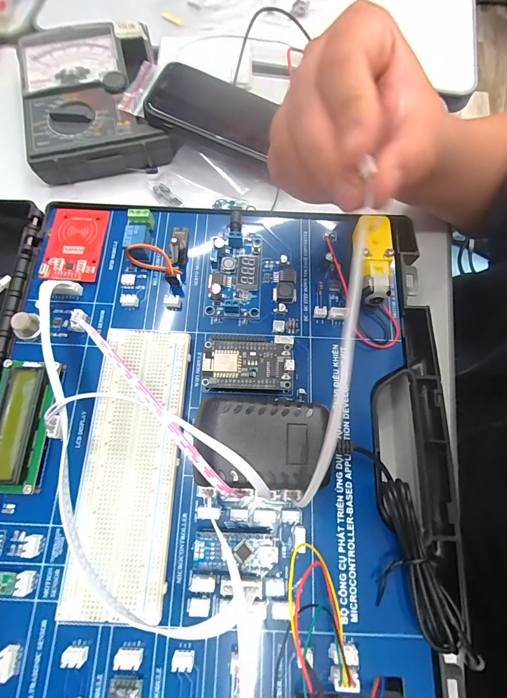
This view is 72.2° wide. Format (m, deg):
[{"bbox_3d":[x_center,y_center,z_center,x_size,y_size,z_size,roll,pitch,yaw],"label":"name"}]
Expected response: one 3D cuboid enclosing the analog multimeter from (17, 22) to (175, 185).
[{"bbox_3d":[-0.149,-0.235,0.329,0.122,0.038,0.149,-13,73,-4],"label":"analog multimeter"}]

